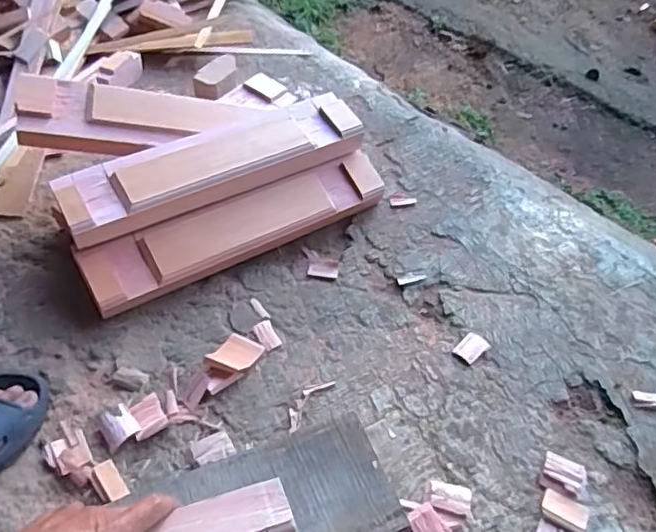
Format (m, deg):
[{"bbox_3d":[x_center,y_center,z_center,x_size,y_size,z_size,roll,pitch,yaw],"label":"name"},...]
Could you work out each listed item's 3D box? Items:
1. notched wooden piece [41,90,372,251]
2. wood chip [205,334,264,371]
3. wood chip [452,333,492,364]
[{"bbox_3d":[-0.176,-0.165,0.956,0.488,0.057,0.122,-24,54,-23],"label":"notched wooden piece"},{"bbox_3d":[-0.128,0.123,0.832,0.057,0.013,0.075,20,29,20],"label":"wood chip"},{"bbox_3d":[0.211,0.120,0.877,0.033,0.011,0.045,37,56,26],"label":"wood chip"}]

